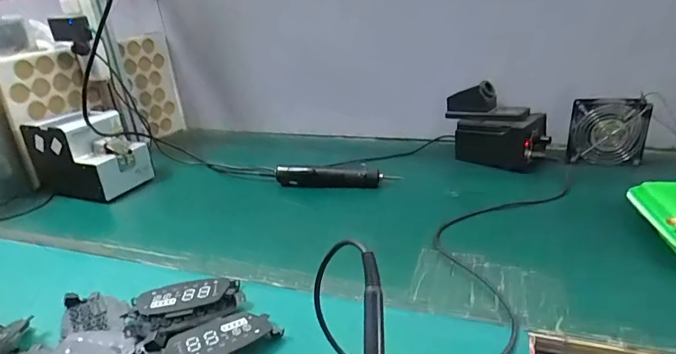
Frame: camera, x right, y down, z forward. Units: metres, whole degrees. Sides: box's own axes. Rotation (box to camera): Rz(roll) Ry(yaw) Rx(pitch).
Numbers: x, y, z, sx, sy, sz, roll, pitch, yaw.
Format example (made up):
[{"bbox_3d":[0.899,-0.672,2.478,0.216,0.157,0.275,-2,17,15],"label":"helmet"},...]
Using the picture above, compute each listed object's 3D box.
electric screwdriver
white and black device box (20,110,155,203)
[{"bbox_3d":[-0.007,-0.001,0.786,0.232,0.036,0.030,0,25,10],"label":"electric screwdriver"},{"bbox_3d":[-0.493,-0.050,0.839,0.187,0.141,0.141,9,28,28],"label":"white and black device box"}]

